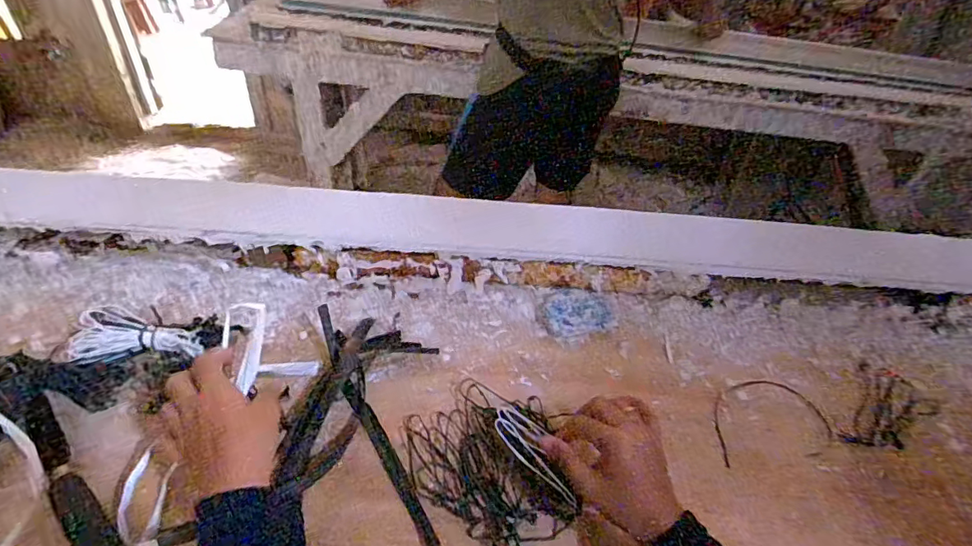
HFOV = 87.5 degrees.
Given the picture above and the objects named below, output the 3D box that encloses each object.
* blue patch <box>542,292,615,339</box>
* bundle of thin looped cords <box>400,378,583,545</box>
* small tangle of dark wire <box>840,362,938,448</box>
[{"bbox_3d":[0.118,0.051,0.645,0.089,0.017,0.059,-7,41,-15],"label":"blue patch"},{"bbox_3d":[0.000,0.169,0.475,0.137,0.032,0.165,-3,41,-12],"label":"bundle of thin looped cords"},{"bbox_3d":[0.467,0.163,0.596,0.150,0.008,0.081,-27,50,-34],"label":"small tangle of dark wire"}]

